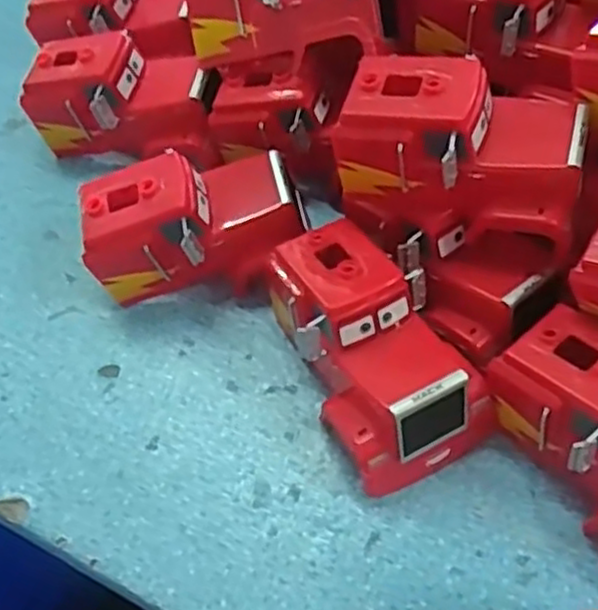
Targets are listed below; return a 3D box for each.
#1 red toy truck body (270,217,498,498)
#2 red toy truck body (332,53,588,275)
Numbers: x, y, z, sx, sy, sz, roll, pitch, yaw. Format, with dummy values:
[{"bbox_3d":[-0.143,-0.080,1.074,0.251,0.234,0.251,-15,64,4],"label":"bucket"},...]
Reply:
[{"bbox_3d":[0.034,0.020,0.364,0.071,0.065,0.122,-26,59,-15],"label":"red toy truck body"},{"bbox_3d":[0.079,-0.071,0.357,0.113,0.069,0.056,19,59,14],"label":"red toy truck body"}]

